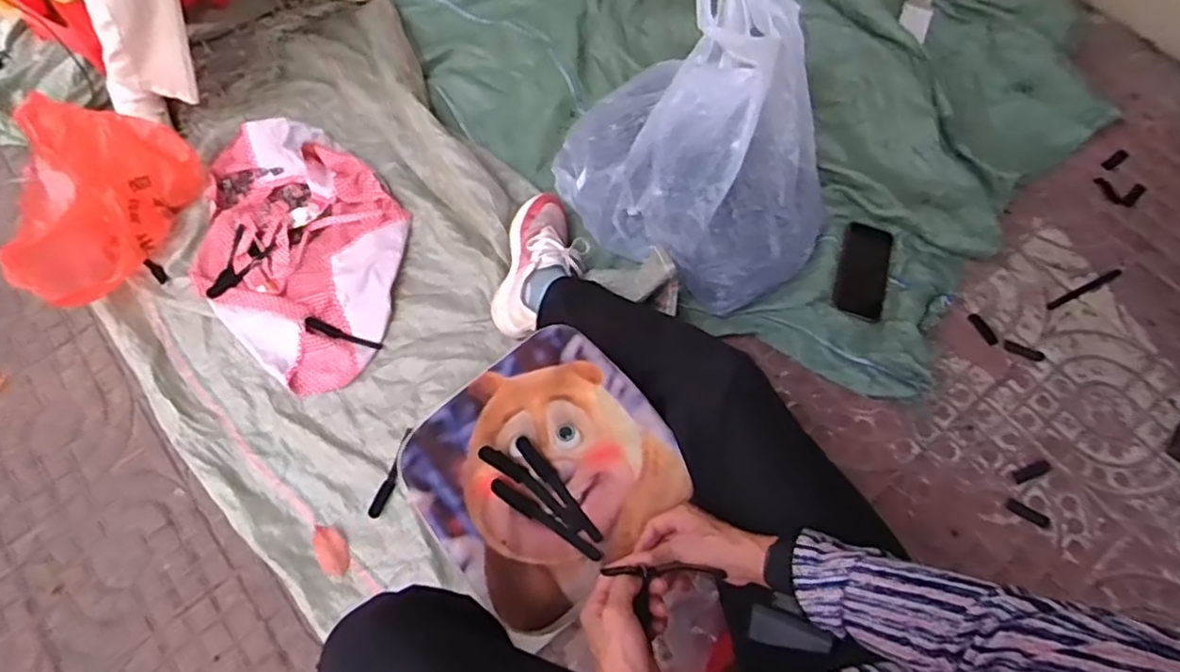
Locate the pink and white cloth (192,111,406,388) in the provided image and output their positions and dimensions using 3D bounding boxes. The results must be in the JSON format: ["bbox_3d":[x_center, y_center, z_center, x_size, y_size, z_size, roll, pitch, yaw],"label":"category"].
[{"bbox_3d":[-0.486,-0.155,1.041,0.476,0.051,0.334,39,73,15],"label":"pink and white cloth"}]

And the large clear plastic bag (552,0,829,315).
[{"bbox_3d":[0.179,-0.281,0.947,0.375,0.205,0.402,-35,71,-13],"label":"large clear plastic bag"}]

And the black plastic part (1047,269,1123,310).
[{"bbox_3d":[0.808,-0.078,1.035,0.151,0.011,0.016,-24,69,-9],"label":"black plastic part"}]

